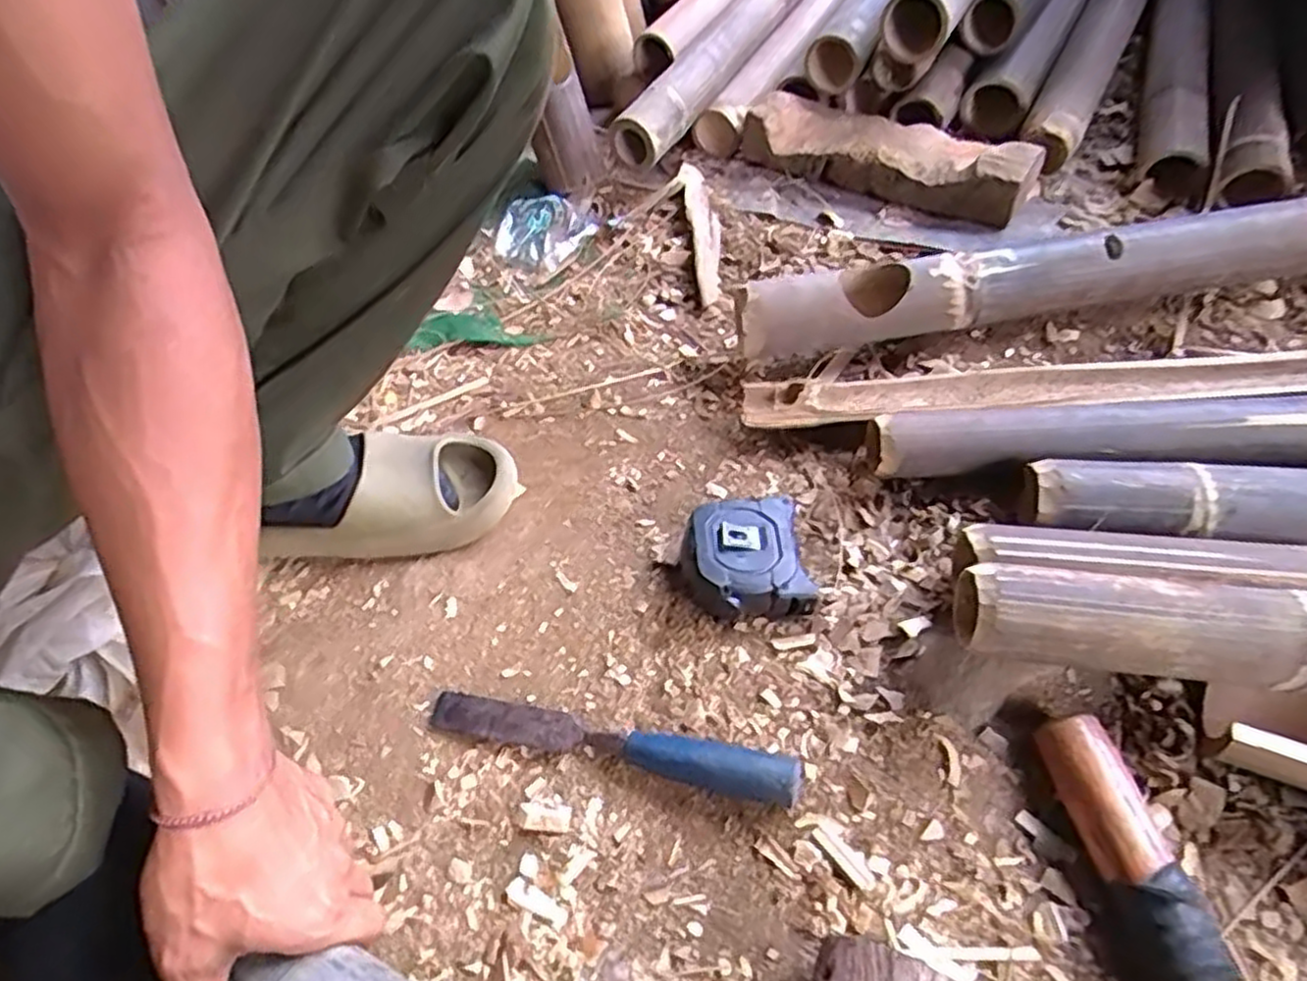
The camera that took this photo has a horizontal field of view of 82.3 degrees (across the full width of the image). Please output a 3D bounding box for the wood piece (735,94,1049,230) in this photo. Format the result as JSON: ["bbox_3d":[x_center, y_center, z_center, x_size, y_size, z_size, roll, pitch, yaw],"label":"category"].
[{"bbox_3d":[0.244,-0.356,0.786,0.295,0.062,0.096,26,58,24],"label":"wood piece"}]

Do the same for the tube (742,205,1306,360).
[{"bbox_3d":[0.370,-0.190,0.632,0.596,0.066,0.059,-9,51,-2],"label":"tube"}]

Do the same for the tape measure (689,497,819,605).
[{"bbox_3d":[0.065,0.047,0.510,0.077,0.044,0.082,-3,51,4],"label":"tape measure"}]

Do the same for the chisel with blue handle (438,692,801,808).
[{"bbox_3d":[-0.030,0.151,0.451,0.231,0.026,0.025,9,52,13],"label":"chisel with blue handle"}]

